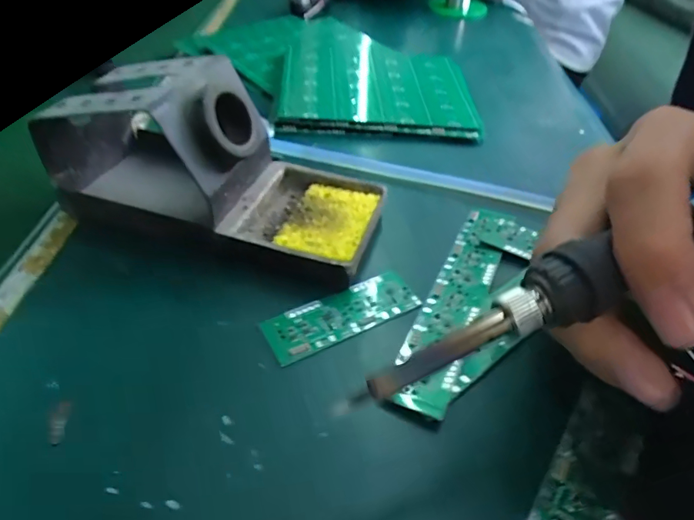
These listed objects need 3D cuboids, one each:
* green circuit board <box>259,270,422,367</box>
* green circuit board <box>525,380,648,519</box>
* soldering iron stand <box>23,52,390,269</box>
[{"bbox_3d":[-0.002,0.024,0.221,0.071,0.004,0.025,-19,48,-24],"label":"green circuit board"},{"bbox_3d":[0.088,0.073,0.176,0.025,0.004,0.074,28,47,24],"label":"green circuit board"},{"bbox_3d":[-0.068,-0.052,0.245,0.171,0.073,0.072,14,43,10],"label":"soldering iron stand"}]

